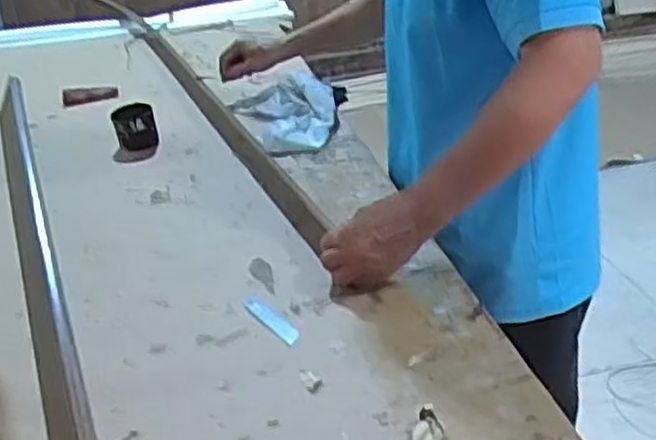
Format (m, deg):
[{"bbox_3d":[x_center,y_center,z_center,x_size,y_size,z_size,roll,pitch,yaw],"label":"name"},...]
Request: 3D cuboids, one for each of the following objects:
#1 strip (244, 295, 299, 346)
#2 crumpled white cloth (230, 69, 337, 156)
[{"bbox_3d":[-0.056,0.098,0.779,0.020,0.006,0.100,-20,31,-28],"label":"strip"},{"bbox_3d":[-0.064,-0.181,1.250,0.151,0.044,0.279,-7,27,-5],"label":"crumpled white cloth"}]

